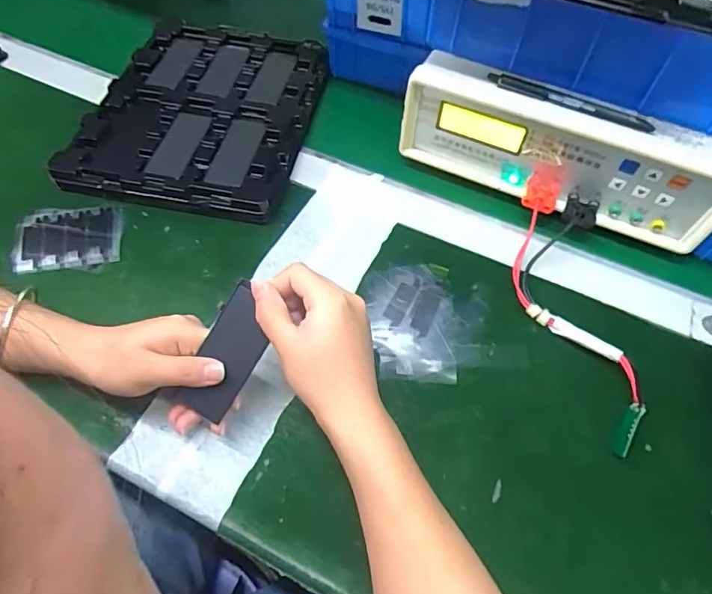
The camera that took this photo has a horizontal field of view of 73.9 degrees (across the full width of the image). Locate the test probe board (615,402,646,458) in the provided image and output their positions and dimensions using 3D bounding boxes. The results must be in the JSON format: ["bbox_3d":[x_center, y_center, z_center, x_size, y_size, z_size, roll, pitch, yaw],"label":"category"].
[{"bbox_3d":[0.196,0.095,0.339,0.008,0.008,0.040,24,84,12],"label":"test probe board"}]

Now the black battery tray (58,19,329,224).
[{"bbox_3d":[-0.164,-0.205,0.521,0.222,0.029,0.278,9,59,4],"label":"black battery tray"}]

